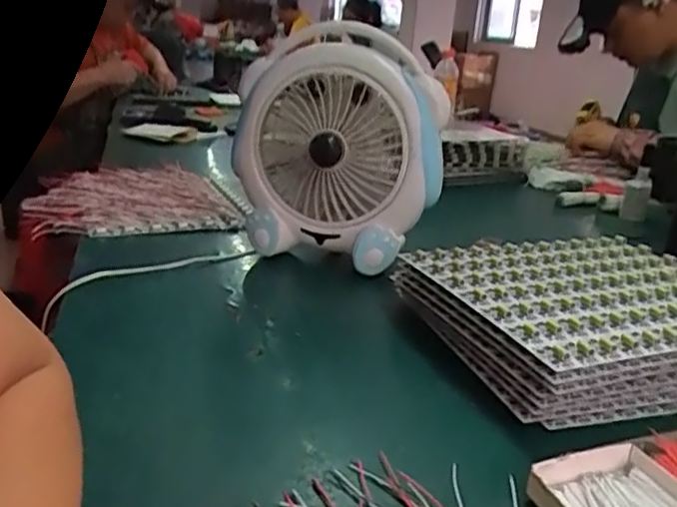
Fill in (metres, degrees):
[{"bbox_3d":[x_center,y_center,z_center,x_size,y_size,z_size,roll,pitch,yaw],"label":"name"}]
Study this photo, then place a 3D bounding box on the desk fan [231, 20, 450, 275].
[{"bbox_3d":[-0.002,-0.136,0.824,0.237,0.257,0.148,1,20,-6],"label":"desk fan"}]

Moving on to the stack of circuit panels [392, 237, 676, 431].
[{"bbox_3d":[0.242,0.053,0.623,0.288,0.054,0.245,-5,22,-22],"label":"stack of circuit panels"}]

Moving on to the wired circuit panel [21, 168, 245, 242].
[{"bbox_3d":[-0.301,-0.087,0.962,0.293,0.021,0.290,-5,22,-21],"label":"wired circuit panel"}]

